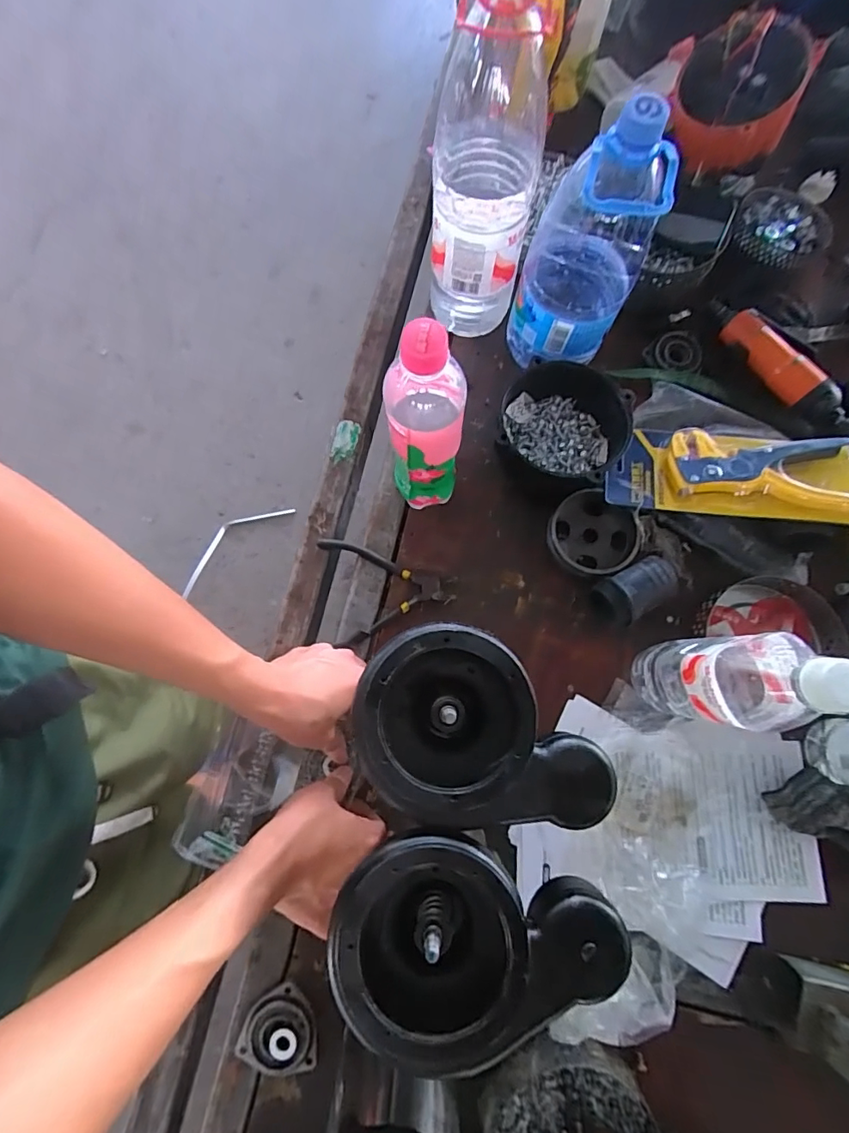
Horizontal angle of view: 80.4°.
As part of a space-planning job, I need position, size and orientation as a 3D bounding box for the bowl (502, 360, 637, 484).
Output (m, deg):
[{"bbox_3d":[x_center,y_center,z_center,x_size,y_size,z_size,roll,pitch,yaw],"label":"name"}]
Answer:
[{"bbox_3d":[0.143,-0.139,0.515,0.134,0.063,0.115,14,79,3],"label":"bowl"}]

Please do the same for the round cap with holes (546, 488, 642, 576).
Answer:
[{"bbox_3d":[0.169,-0.031,0.507,0.084,0.039,0.080,0,78,0],"label":"round cap with holes"}]

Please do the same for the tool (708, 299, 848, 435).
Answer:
[{"bbox_3d":[0.383,-0.216,0.538,0.037,0.031,0.199,-35,80,-7],"label":"tool"}]

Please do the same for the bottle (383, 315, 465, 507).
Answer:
[{"bbox_3d":[0.000,-0.115,0.425,0.056,0.240,0.061,-4,78,-1],"label":"bottle"}]

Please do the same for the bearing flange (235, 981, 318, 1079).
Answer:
[{"bbox_3d":[-0.127,0.401,0.428,0.067,0.017,0.062,0,78,0],"label":"bearing flange"}]

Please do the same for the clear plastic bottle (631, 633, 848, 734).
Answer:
[{"bbox_3d":[0.232,0.090,0.387,0.066,0.218,0.066,4,78,1],"label":"clear plastic bottle"}]

